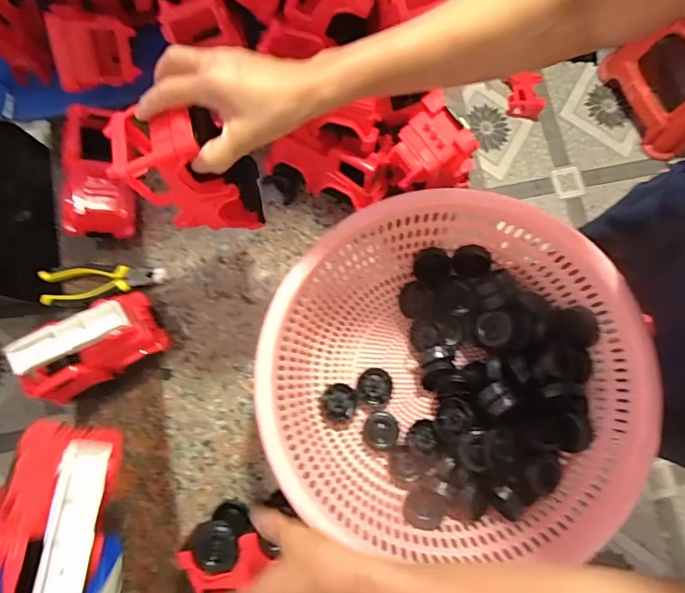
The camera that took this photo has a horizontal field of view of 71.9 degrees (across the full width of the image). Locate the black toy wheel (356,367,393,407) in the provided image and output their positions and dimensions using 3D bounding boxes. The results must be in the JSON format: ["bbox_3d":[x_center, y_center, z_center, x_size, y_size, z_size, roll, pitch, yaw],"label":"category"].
[{"bbox_3d":[0.040,0.113,0.589,0.043,0.012,0.045,0,80,0],"label":"black toy wheel"}]

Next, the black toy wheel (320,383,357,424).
[{"bbox_3d":[-0.005,0.132,0.581,0.043,0.014,0.048,-2,80,-1],"label":"black toy wheel"}]

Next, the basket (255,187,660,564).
[{"bbox_3d":[0.111,0.085,0.533,0.369,0.151,0.357,0,80,0],"label":"basket"}]

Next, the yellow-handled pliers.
[{"bbox_3d":[-0.313,-0.021,0.618,0.157,0.017,0.049,-8,80,-2],"label":"yellow-handled pliers"}]

